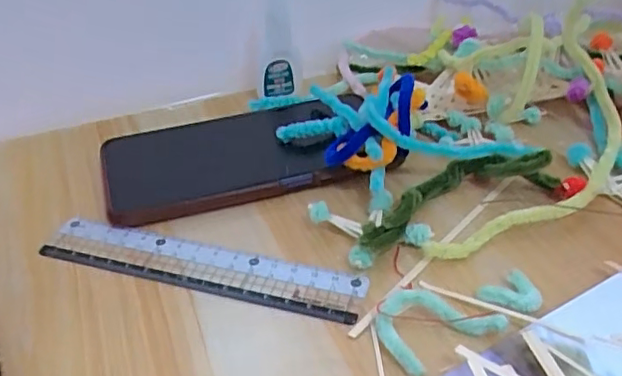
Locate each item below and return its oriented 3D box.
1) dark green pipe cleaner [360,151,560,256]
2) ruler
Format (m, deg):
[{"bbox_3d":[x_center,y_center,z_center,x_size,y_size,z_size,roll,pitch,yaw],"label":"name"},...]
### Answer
[{"bbox_3d":[0.069,0.000,0.307,0.116,0.023,0.037,-19,39,-18],"label":"dark green pipe cleaner"},{"bbox_3d":[-0.052,0.036,0.286,0.155,0.004,0.029,10,41,14],"label":"ruler"}]

